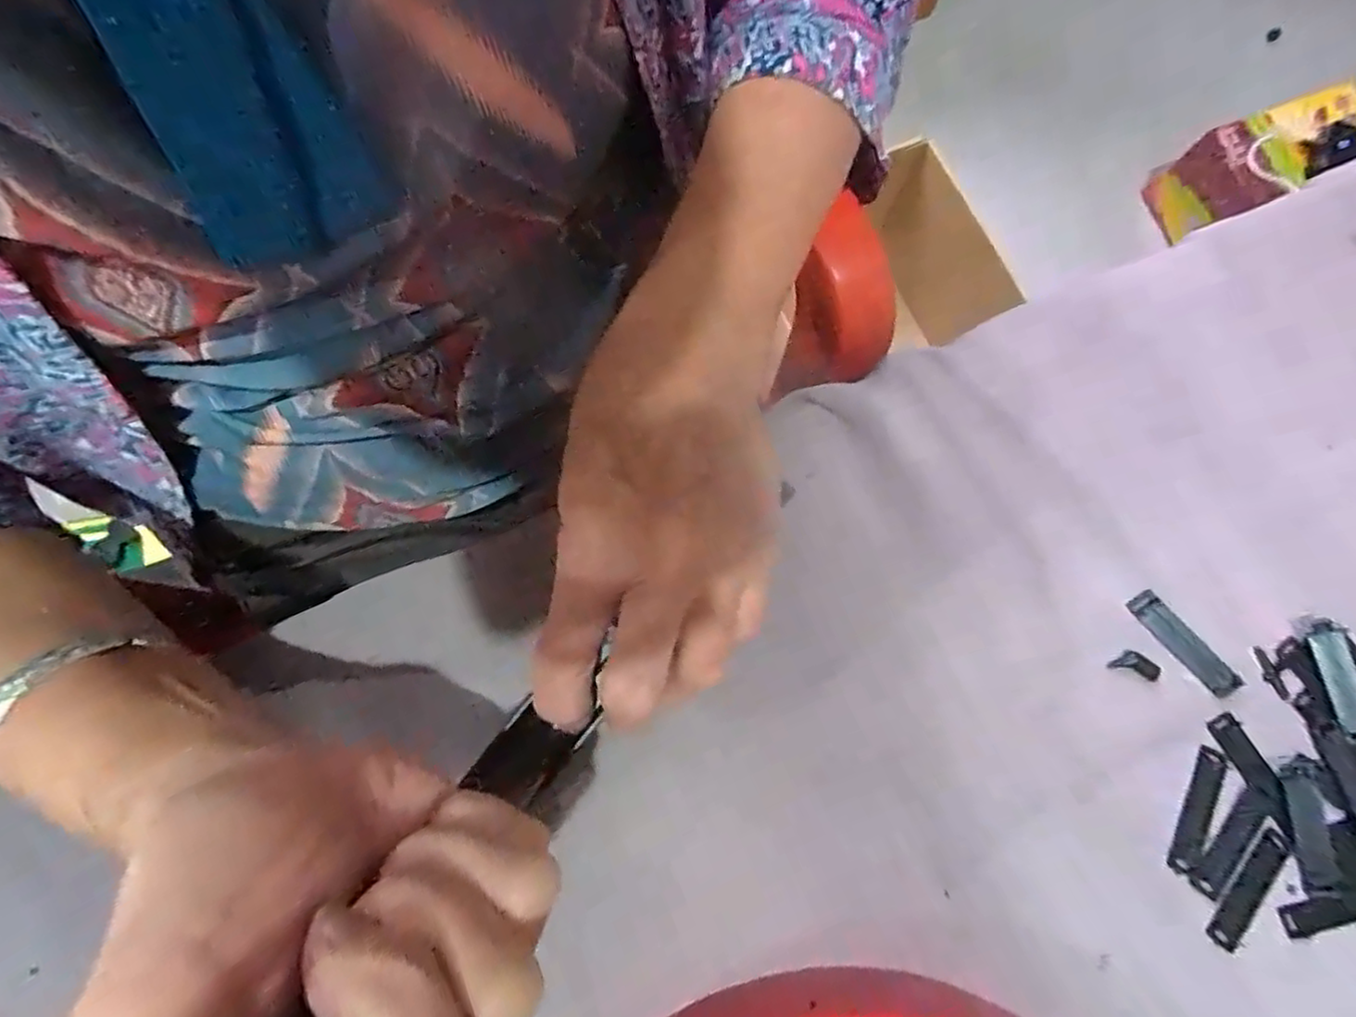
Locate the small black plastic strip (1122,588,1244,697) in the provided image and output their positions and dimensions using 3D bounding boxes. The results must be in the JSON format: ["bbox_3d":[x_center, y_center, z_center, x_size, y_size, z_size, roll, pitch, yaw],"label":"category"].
[{"bbox_3d":[0.194,0.052,0.250,0.011,0.004,0.047,-39,81,-8],"label":"small black plastic strip"}]

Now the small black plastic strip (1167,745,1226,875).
[{"bbox_3d":[0.191,0.111,0.240,0.012,0.004,0.045,28,79,5],"label":"small black plastic strip"}]

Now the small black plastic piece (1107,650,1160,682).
[{"bbox_3d":[0.175,0.059,0.249,0.019,0.004,0.009,16,78,3],"label":"small black plastic piece"}]

